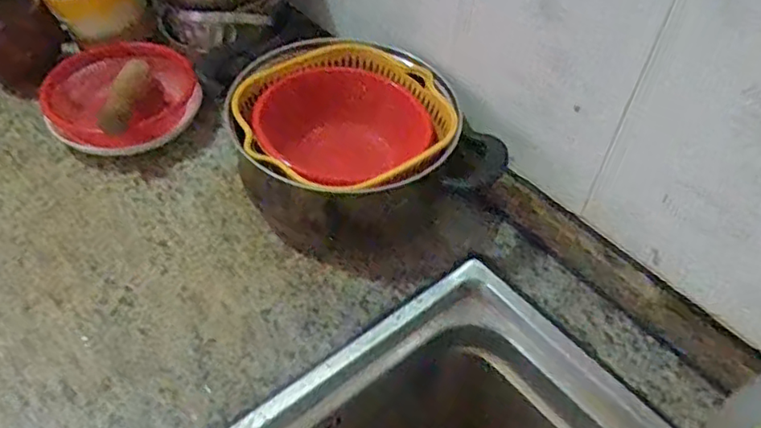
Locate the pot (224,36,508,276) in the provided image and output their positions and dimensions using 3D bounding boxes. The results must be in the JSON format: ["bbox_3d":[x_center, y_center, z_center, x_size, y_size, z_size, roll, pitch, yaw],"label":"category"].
[{"bbox_3d":[-0.029,-0.070,0.654,0.233,0.131,0.226,1,48,-1],"label":"pot"}]

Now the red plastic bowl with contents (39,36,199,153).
[{"bbox_3d":[-0.310,-0.141,0.741,0.165,0.063,0.155,-11,69,-20],"label":"red plastic bowl with contents"}]

